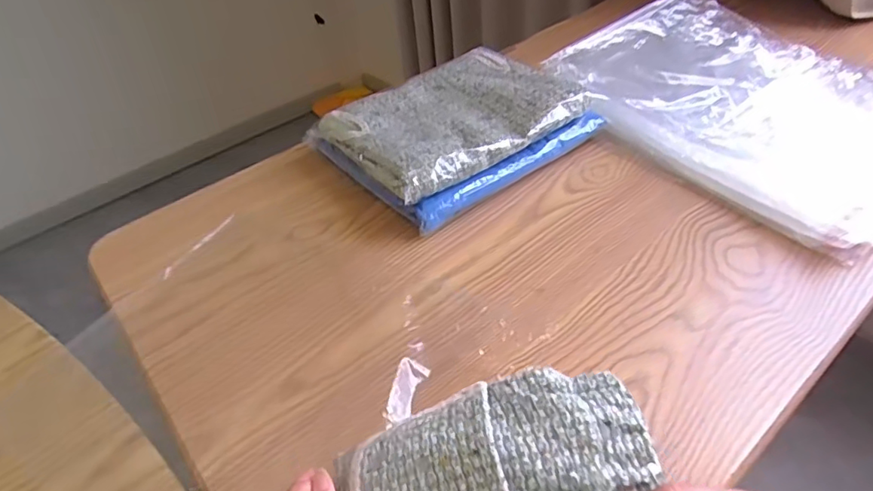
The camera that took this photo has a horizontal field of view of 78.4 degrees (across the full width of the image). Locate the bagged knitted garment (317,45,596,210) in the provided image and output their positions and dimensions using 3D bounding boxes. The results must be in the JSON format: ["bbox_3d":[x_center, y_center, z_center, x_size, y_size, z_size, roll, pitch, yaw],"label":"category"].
[{"bbox_3d":[0.020,-0.156,0.624,0.259,0.027,0.192,-30,49,-22],"label":"bagged knitted garment"}]

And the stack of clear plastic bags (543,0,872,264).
[{"bbox_3d":[0.377,-0.184,0.644,0.307,0.062,0.422,-27,49,-20],"label":"stack of clear plastic bags"}]

